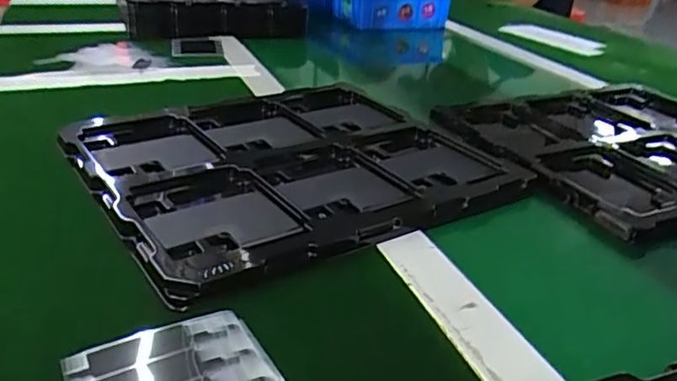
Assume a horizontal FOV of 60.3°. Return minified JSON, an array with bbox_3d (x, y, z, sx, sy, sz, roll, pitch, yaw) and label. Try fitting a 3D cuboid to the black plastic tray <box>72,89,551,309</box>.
[{"bbox_3d":[-0.041,-0.032,0.527,0.333,0.017,0.290,-15,32,-33],"label":"black plastic tray"}]

